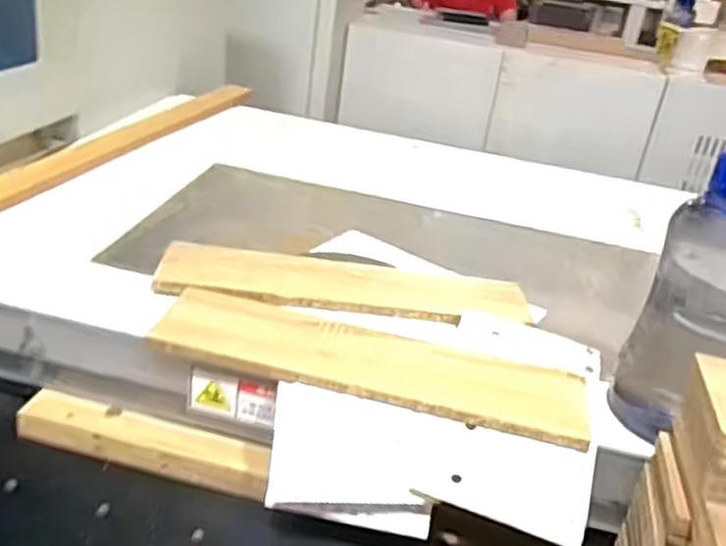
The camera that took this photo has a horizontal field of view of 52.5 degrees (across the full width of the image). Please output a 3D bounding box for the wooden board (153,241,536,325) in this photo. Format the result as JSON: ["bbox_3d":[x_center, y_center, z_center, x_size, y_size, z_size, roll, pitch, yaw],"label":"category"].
[{"bbox_3d":[-0.015,0.013,0.735,0.365,0.014,0.084,7,26,-4],"label":"wooden board"}]

